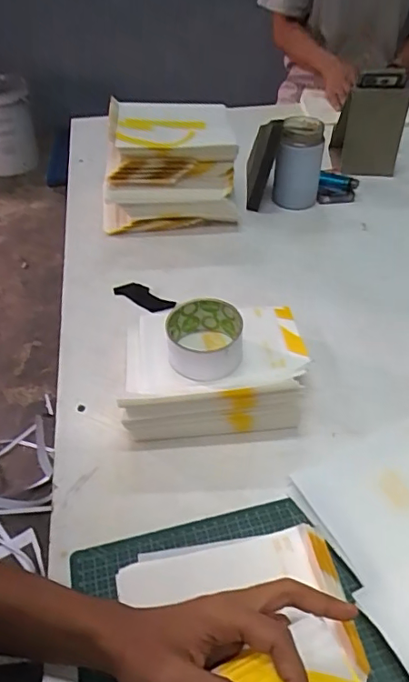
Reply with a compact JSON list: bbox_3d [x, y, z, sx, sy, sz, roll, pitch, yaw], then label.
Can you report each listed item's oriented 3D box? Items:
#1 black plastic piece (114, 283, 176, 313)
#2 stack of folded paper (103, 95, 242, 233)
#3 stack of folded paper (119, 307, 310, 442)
[{"bbox_3d":[-0.084,-0.061,0.713,0.096,0.004,0.033,28,59,33],"label":"black plastic piece"},{"bbox_3d":[-0.058,-0.290,0.854,0.209,0.150,0.175,-1,42,-1],"label":"stack of folded paper"},{"bbox_3d":[0.011,0.019,0.568,0.197,0.071,0.173,-3,42,-3],"label":"stack of folded paper"}]

